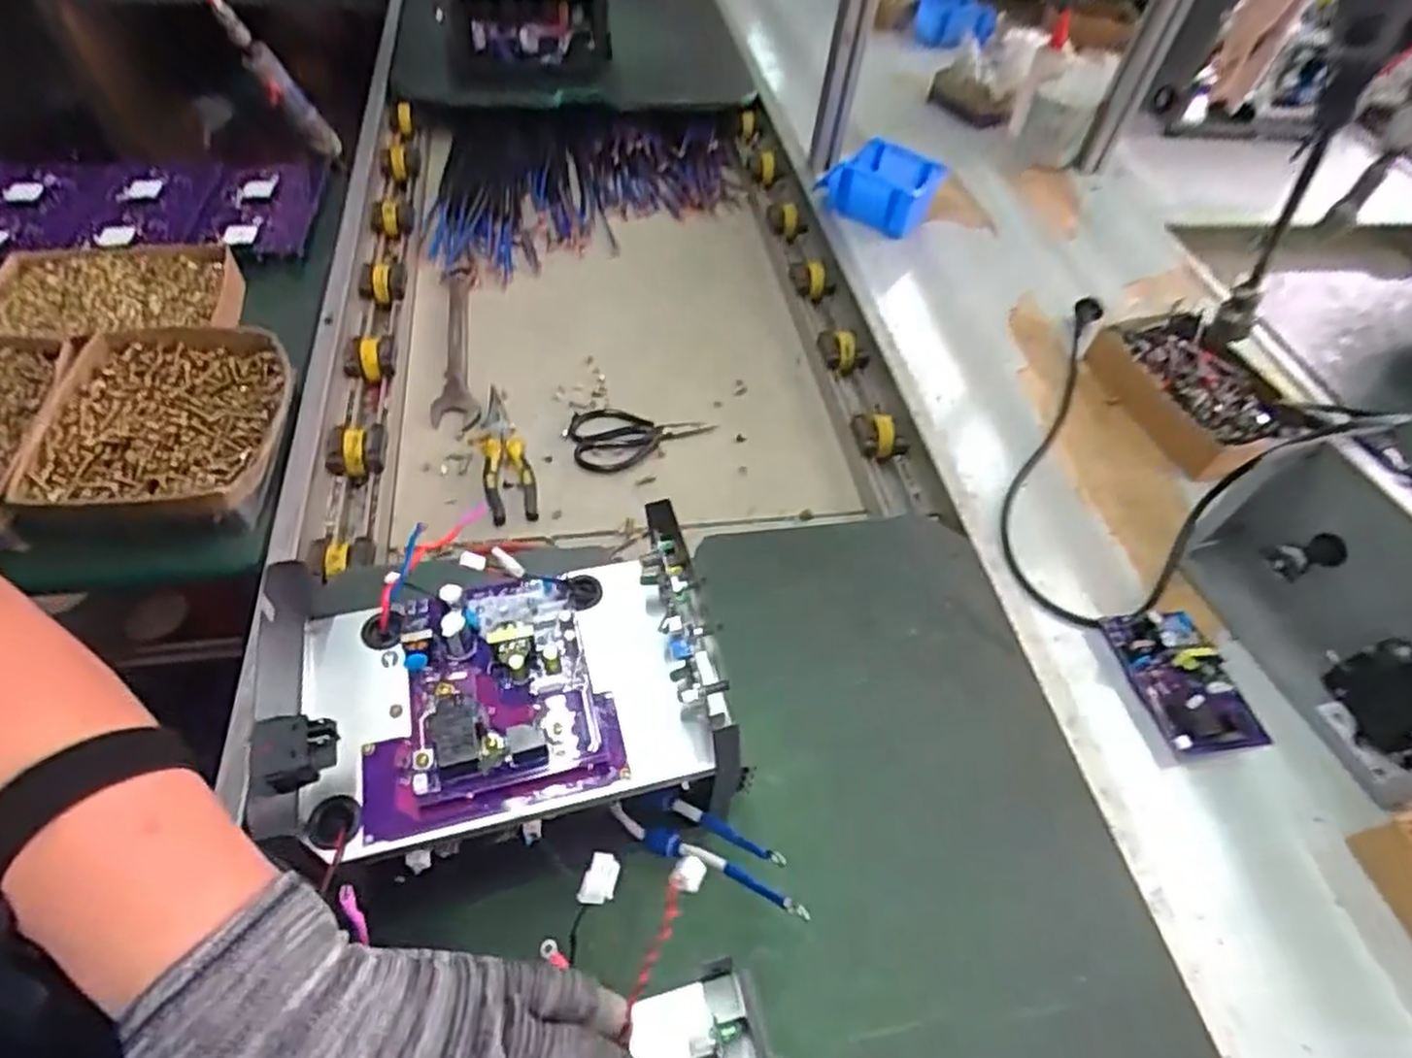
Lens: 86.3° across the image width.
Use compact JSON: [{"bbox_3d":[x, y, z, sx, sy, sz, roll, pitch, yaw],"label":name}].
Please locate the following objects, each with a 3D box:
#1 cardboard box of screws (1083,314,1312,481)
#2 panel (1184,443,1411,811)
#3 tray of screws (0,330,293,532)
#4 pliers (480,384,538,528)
[{"bbox_3d":[0.544,-0.158,0.846,0.147,0.055,0.210,-11,54,-14],"label":"cardboard box of screws"},{"bbox_3d":[0.548,0.069,0.619,0.124,0.146,0.263,-12,54,-15],"label":"panel"},{"bbox_3d":[-0.480,-0.095,0.678,0.179,0.041,0.223,-2,52,-7],"label":"tray of screws"},{"bbox_3d":[-0.225,-0.088,0.825,0.049,0.016,0.200,-13,54,-15],"label":"pliers"}]

